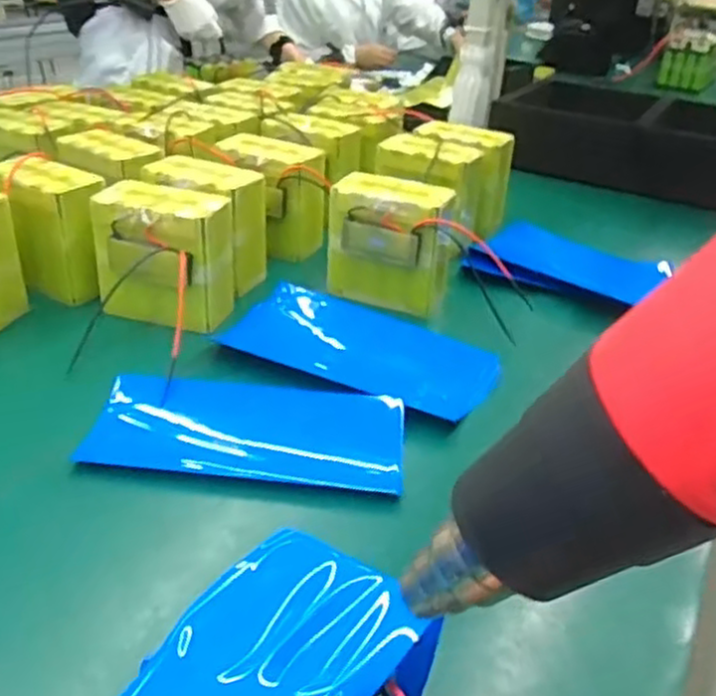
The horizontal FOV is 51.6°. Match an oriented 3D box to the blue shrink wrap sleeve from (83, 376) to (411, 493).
[{"bbox_3d":[-0.101,0.077,0.729,0.286,0.047,0.147,4,31,0],"label":"blue shrink wrap sleeve"}]

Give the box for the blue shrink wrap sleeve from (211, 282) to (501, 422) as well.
[{"bbox_3d":[0.008,-0.002,0.828,0.299,0.033,0.141,18,34,22],"label":"blue shrink wrap sleeve"}]

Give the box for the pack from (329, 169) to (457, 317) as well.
[{"bbox_3d":[0.039,-0.129,0.921,0.150,0.143,0.078,10,31,9],"label":"pack"}]

